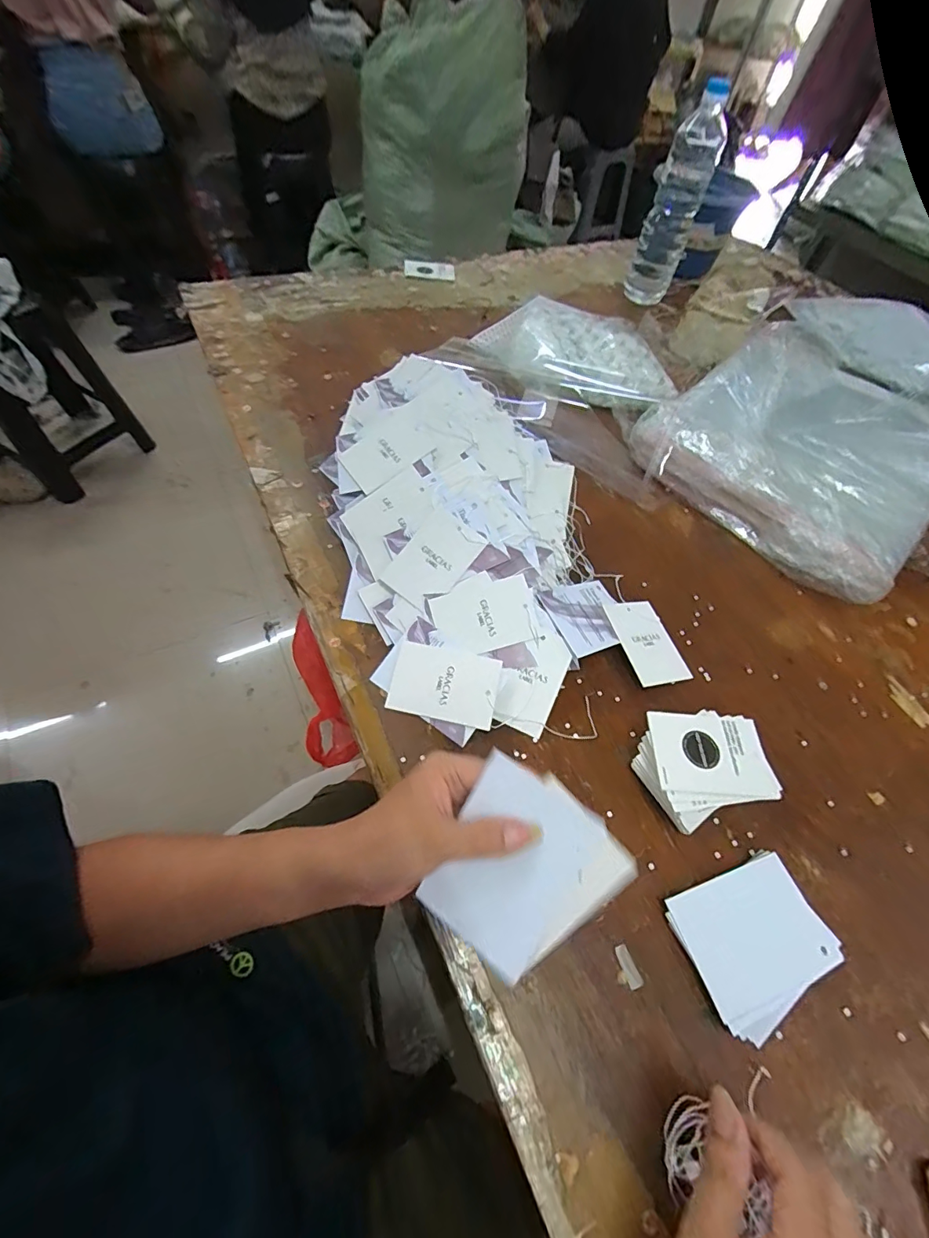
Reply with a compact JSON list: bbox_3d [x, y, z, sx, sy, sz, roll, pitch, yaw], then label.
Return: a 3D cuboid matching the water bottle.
[{"bbox_3d":[0.345,-0.675,0.777,0.072,0.261,0.083,12,57,3],"label":"water bottle"}]

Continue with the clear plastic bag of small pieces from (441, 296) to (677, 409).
[{"bbox_3d":[0.155,-0.399,0.700,0.324,0.049,0.211,29,59,14],"label":"clear plastic bag of small pieces"}]

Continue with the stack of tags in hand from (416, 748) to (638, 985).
[{"bbox_3d":[0.032,0.140,0.256,0.088,0.004,0.100,28,90,24],"label":"stack of tags in hand"}]

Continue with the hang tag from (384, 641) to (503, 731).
[{"bbox_3d":[-0.017,0.056,0.401,0.089,0.004,0.060,12,70,4],"label":"hang tag"}]

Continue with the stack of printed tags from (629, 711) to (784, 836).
[{"bbox_3d":[0.190,0.118,0.374,0.095,0.039,0.079,-7,58,-9],"label":"stack of printed tags"}]

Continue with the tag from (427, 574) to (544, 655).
[{"bbox_3d":[0.019,-0.001,0.420,0.089,0.004,0.060,-16,77,-3],"label":"tag"}]

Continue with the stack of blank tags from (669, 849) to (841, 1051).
[{"bbox_3d":[0.201,0.222,0.323,0.100,0.012,0.084,-17,60,-15],"label":"stack of blank tags"}]

